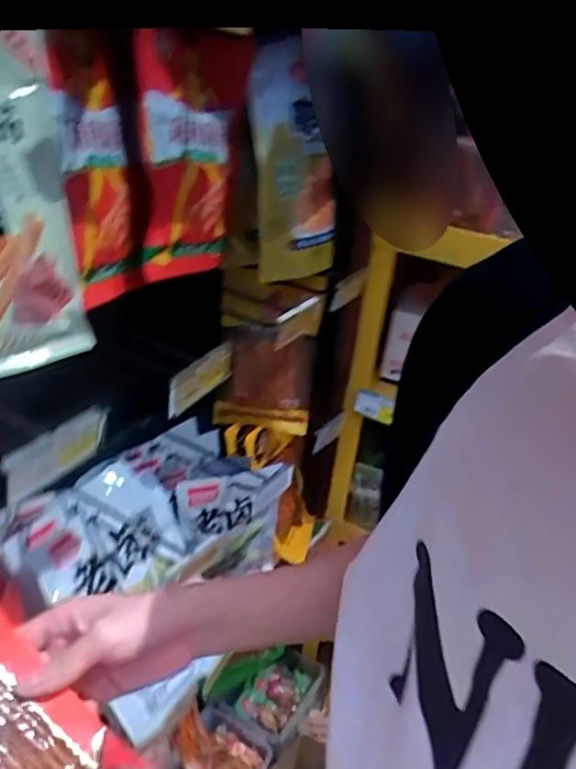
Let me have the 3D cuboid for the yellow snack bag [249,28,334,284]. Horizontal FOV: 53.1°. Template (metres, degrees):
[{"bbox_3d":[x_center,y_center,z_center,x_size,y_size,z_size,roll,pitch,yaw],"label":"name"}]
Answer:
[{"bbox_3d":[0.009,-0.267,0.716,0.135,0.270,0.028,-26,34,-36],"label":"yellow snack bag"}]

